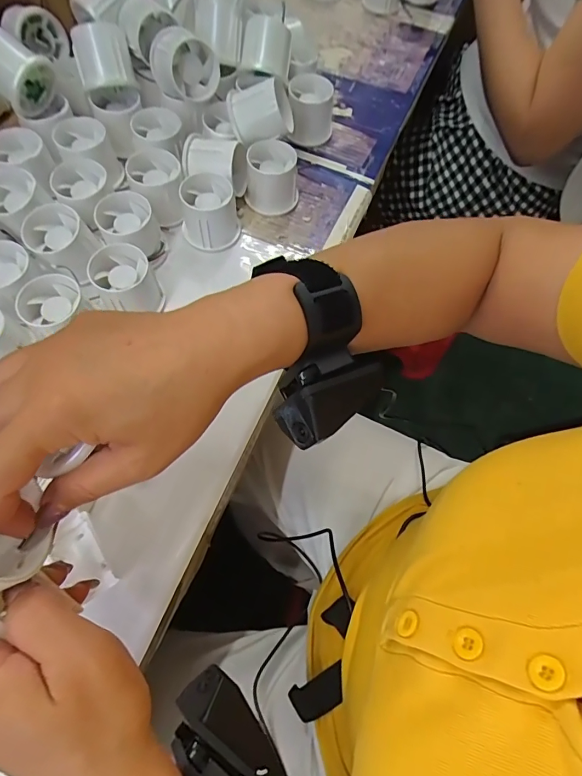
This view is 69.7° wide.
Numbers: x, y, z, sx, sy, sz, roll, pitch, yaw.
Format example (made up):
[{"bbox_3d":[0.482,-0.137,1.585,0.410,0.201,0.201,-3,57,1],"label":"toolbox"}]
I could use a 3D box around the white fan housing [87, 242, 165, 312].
[{"bbox_3d":[-0.147,-0.093,0.374,0.048,0.046,0.050,1,66,-3],"label":"white fan housing"}]

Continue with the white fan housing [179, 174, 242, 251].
[{"bbox_3d":[-0.080,-0.173,0.412,0.055,0.047,0.051,1,66,-3],"label":"white fan housing"}]

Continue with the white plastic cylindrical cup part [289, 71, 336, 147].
[{"bbox_3d":[0.023,-0.317,0.480,0.051,0.053,0.047,1,66,-3],"label":"white plastic cylindrical cup part"}]

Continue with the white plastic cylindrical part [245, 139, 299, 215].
[{"bbox_3d":[-0.020,-0.218,0.436,0.052,0.051,0.049,1,66,-3],"label":"white plastic cylindrical part"}]

